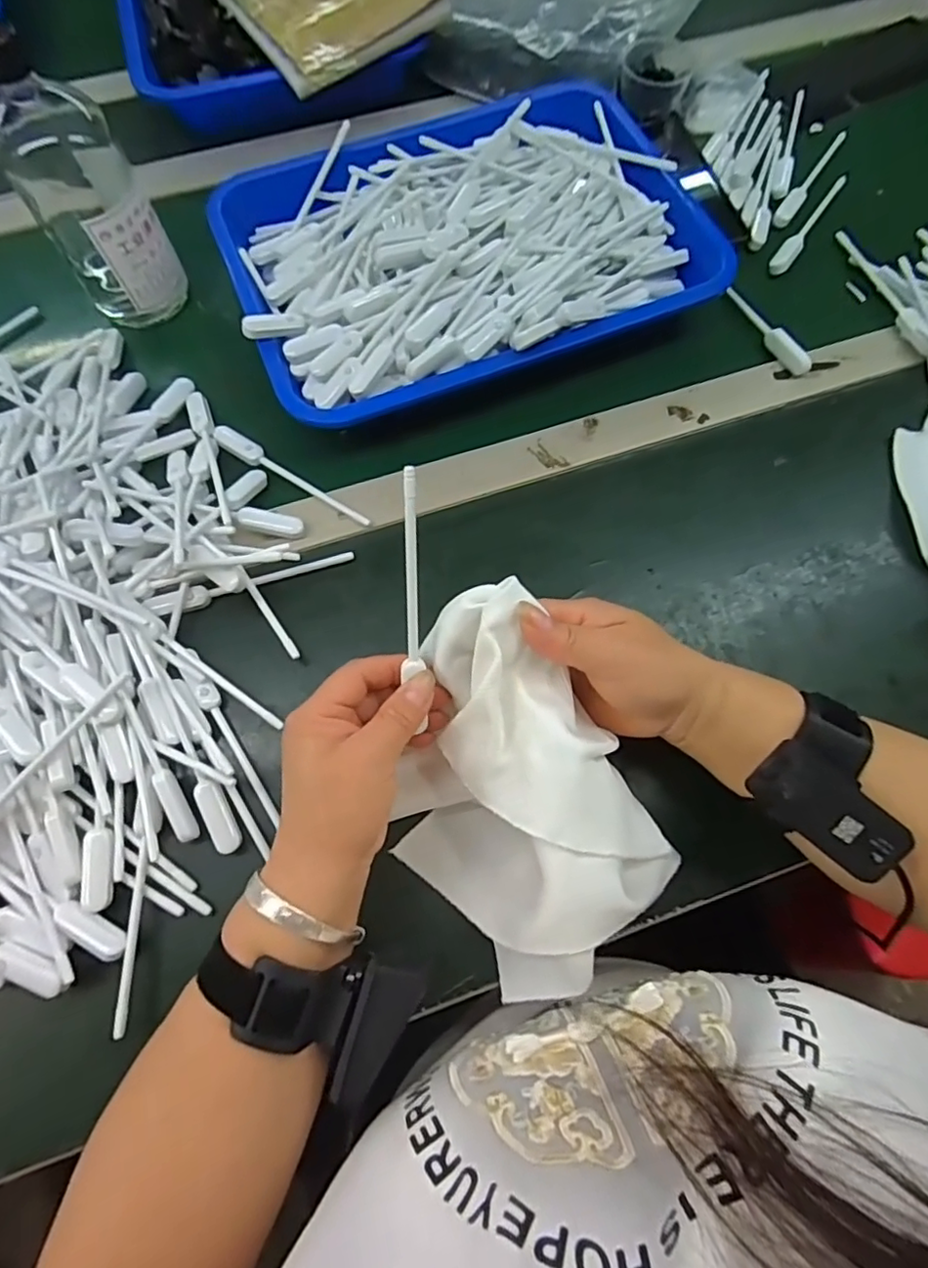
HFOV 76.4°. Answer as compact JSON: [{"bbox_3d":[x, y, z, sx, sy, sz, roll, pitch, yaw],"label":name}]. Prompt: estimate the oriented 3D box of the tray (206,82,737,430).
[{"bbox_3d":[0.002,-0.311,0.472,0.358,0.046,0.267,-20,73,-8],"label":"tray"}]

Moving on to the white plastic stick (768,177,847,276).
[{"bbox_3d":[0.304,-0.363,0.519,0.017,0.006,0.140,33,74,10],"label":"white plastic stick"}]

